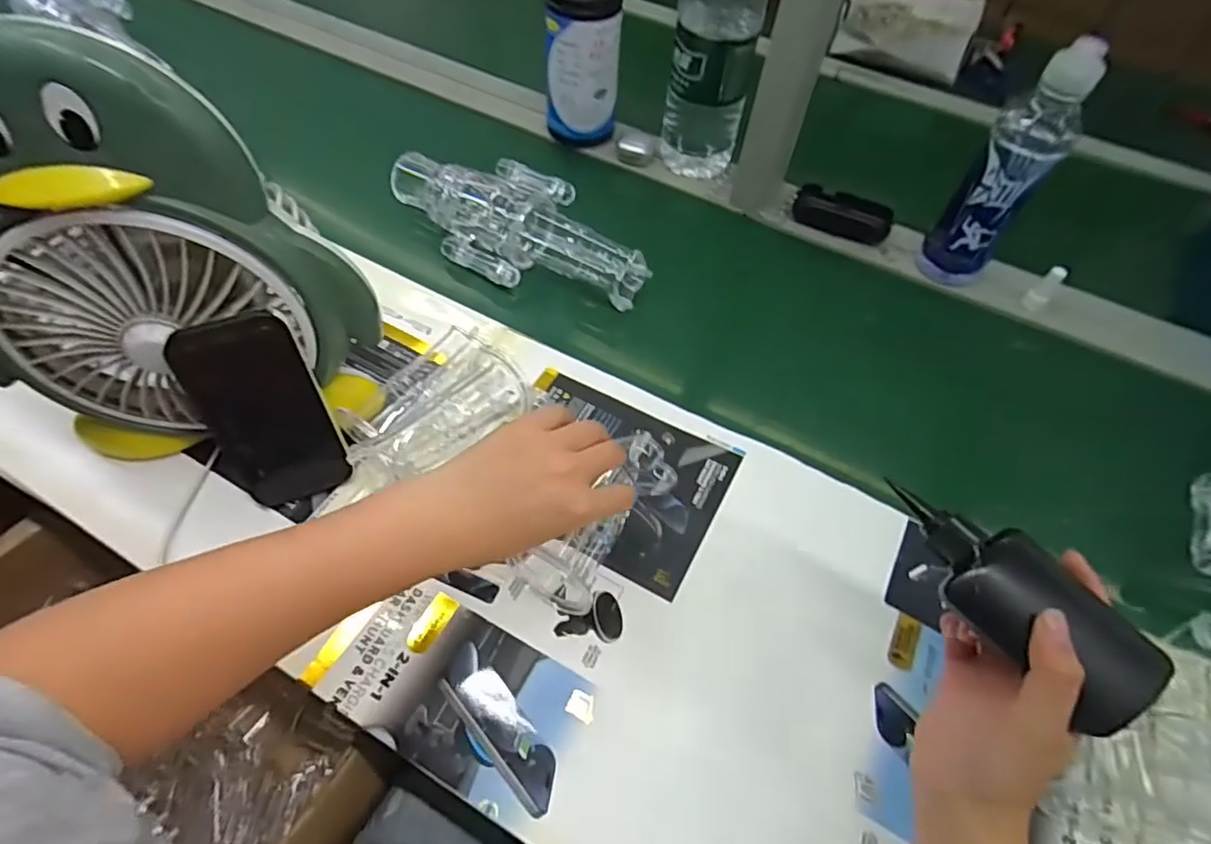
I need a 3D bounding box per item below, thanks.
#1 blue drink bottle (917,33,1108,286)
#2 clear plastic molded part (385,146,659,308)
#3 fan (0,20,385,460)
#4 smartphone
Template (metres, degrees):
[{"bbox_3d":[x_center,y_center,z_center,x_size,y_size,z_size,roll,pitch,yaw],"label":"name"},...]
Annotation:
[{"bbox_3d":[0.393,-0.243,0.600,0.063,0.233,0.057,25,58,12],"label":"blue drink bottle"},{"bbox_3d":[-0.095,-0.211,0.643,0.290,0.054,0.114,29,59,15],"label":"clear plastic molded part"},{"bbox_3d":[-0.293,-0.095,0.415,0.238,0.285,0.111,-3,57,-6],"label":"fan"},{"bbox_3d":[-0.243,-0.004,0.440,0.074,0.149,0.007,-18,38,-15],"label":"smartphone"}]

